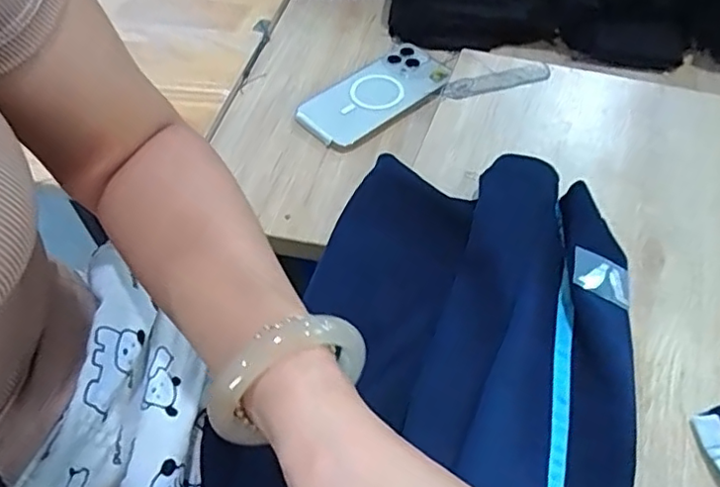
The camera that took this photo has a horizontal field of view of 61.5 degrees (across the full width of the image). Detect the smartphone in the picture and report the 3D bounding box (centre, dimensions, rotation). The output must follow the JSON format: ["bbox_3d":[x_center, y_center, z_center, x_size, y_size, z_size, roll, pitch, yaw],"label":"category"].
[{"bbox_3d":[0.017,-0.150,0.610,0.081,0.013,0.160,37,62,26],"label":"smartphone"}]

